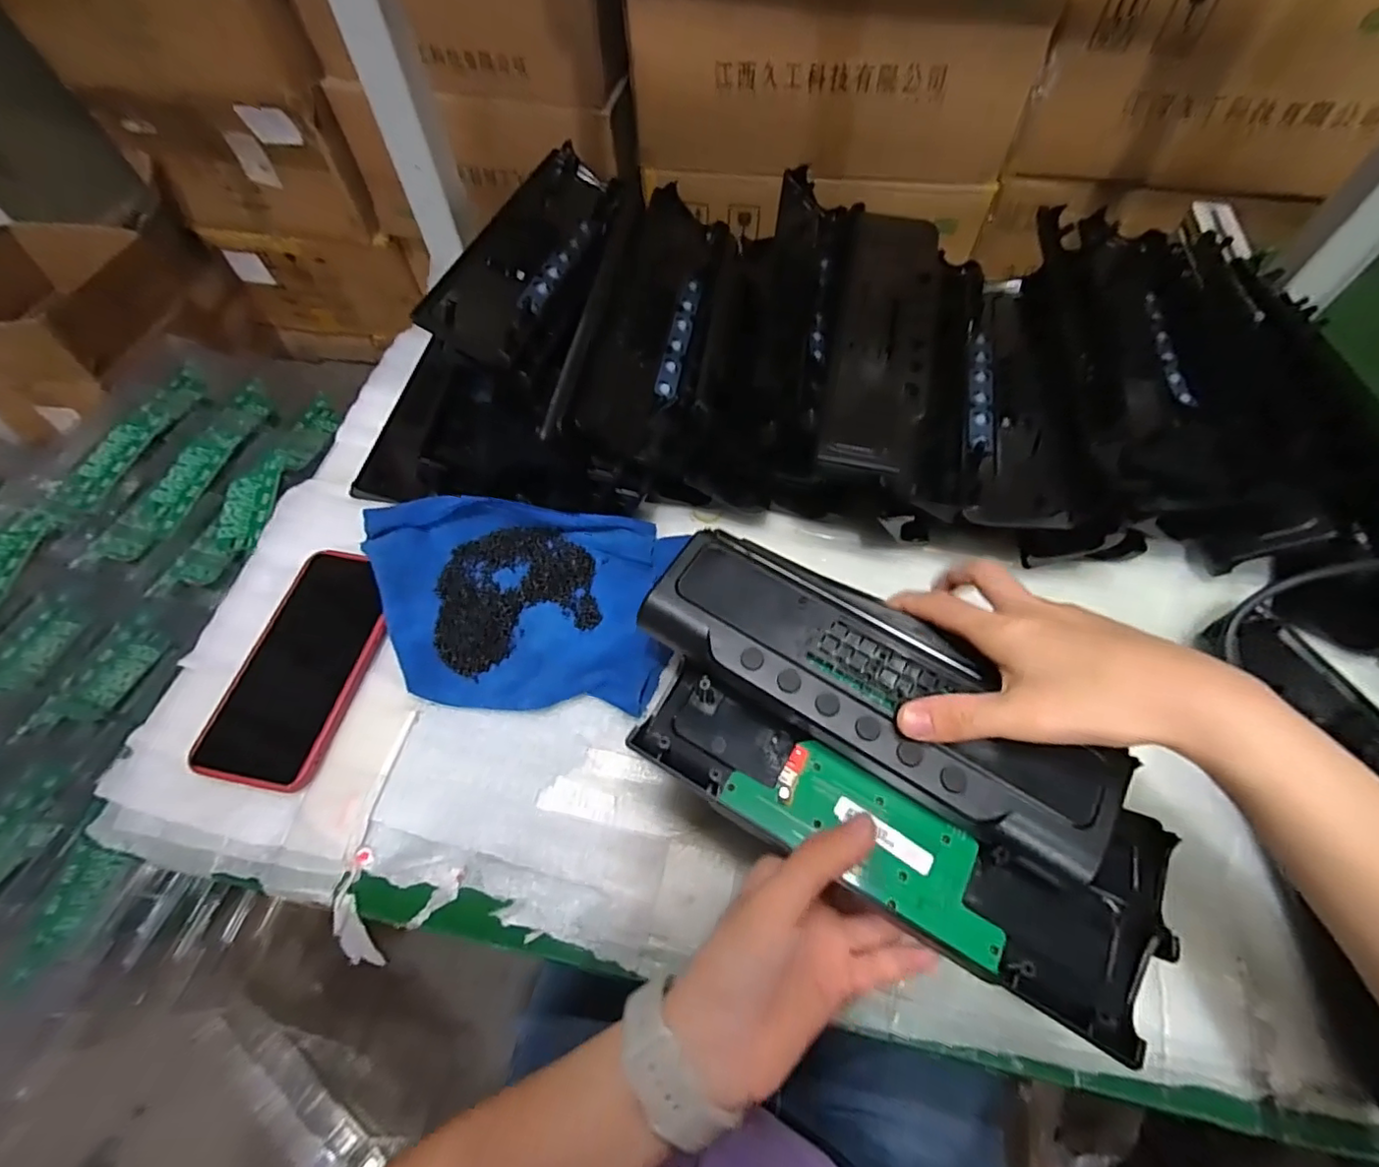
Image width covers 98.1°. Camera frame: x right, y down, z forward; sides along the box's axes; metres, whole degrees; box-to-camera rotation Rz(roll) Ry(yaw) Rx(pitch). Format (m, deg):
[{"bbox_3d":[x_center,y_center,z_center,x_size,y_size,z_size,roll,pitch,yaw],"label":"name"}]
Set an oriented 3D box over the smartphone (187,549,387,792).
[{"bbox_3d":[-0.258,0.051,0.402,0.080,0.014,0.160,8,61,6],"label":"smartphone"}]

